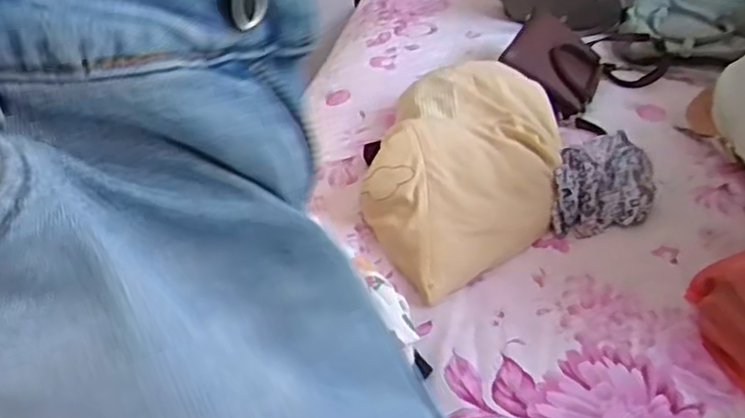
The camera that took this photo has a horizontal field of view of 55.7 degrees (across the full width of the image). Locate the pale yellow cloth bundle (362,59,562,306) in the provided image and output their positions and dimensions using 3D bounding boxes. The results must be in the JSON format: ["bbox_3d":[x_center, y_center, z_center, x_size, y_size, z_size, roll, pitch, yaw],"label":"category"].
[{"bbox_3d":[0.142,-0.067,1.090,0.274,0.116,0.482,6,38,16],"label":"pale yellow cloth bundle"}]

